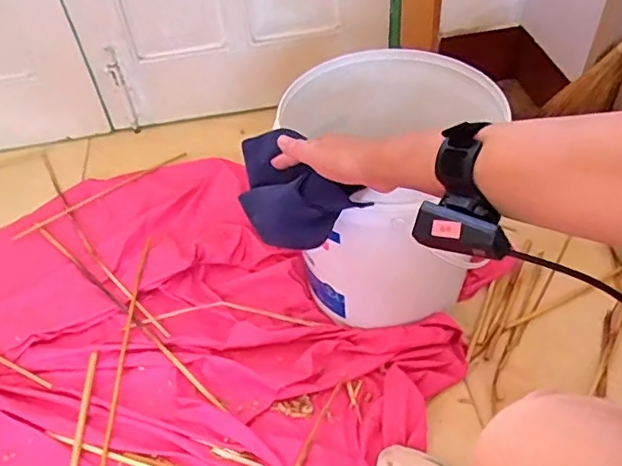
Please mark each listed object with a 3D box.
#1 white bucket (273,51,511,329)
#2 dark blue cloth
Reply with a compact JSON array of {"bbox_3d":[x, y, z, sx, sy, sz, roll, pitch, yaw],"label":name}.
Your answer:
[{"bbox_3d":[0.070,-0.075,0.790,0.270,0.266,0.266,29,54,29],"label":"white bucket"},{"bbox_3d":[-0.028,-0.054,0.620,0.086,0.105,0.171,-28,52,-19],"label":"dark blue cloth"}]

